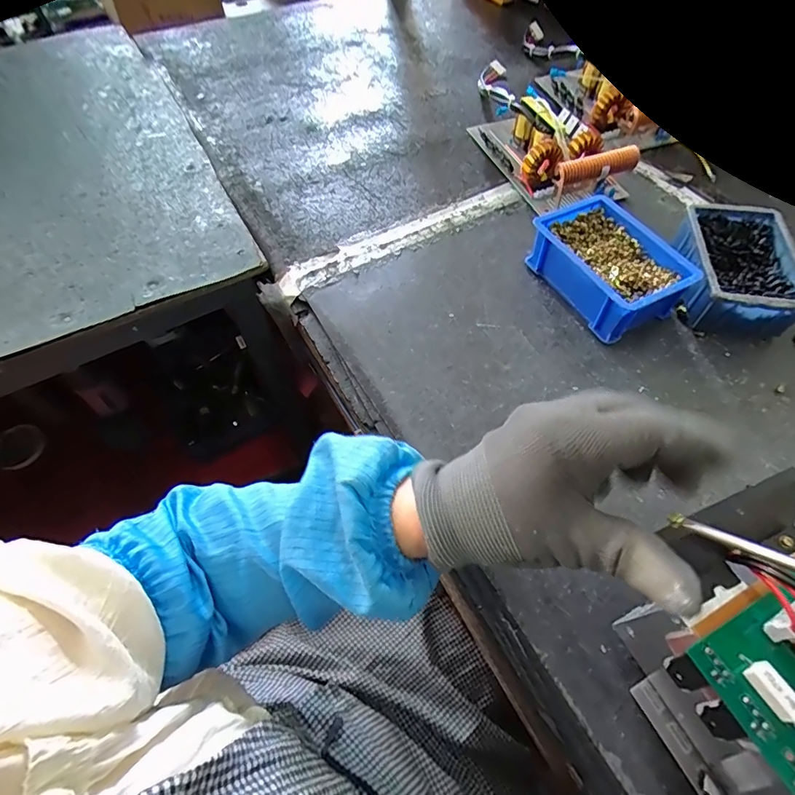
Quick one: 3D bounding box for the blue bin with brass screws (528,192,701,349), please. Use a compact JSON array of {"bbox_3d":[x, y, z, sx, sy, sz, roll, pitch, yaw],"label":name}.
[{"bbox_3d":[0.214,-0.135,0.466,0.108,0.053,0.147,-27,61,-15],"label":"blue bin with brass screws"}]

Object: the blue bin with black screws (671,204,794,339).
[{"bbox_3d":[0.349,-0.133,0.468,0.102,0.054,0.152,10,59,8],"label":"blue bin with black screws"}]

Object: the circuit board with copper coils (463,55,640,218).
[{"bbox_3d":[0.192,-0.345,0.599,0.136,0.060,0.229,-12,58,-6],"label":"circuit board with copper coils"}]

